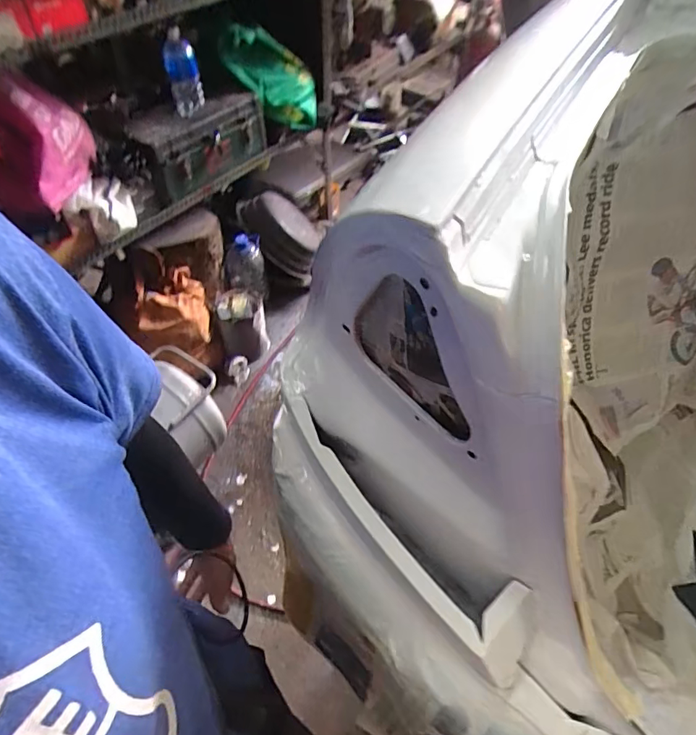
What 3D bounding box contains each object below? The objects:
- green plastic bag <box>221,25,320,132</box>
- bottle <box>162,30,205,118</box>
[{"bbox_3d":[-0.242,-0.916,1.519,0.305,0.271,0.188,-16,54,-11],"label":"green plastic bag"},{"bbox_3d":[-0.465,-0.823,1.350,0.090,0.222,0.092,-16,54,-11],"label":"bottle"}]

